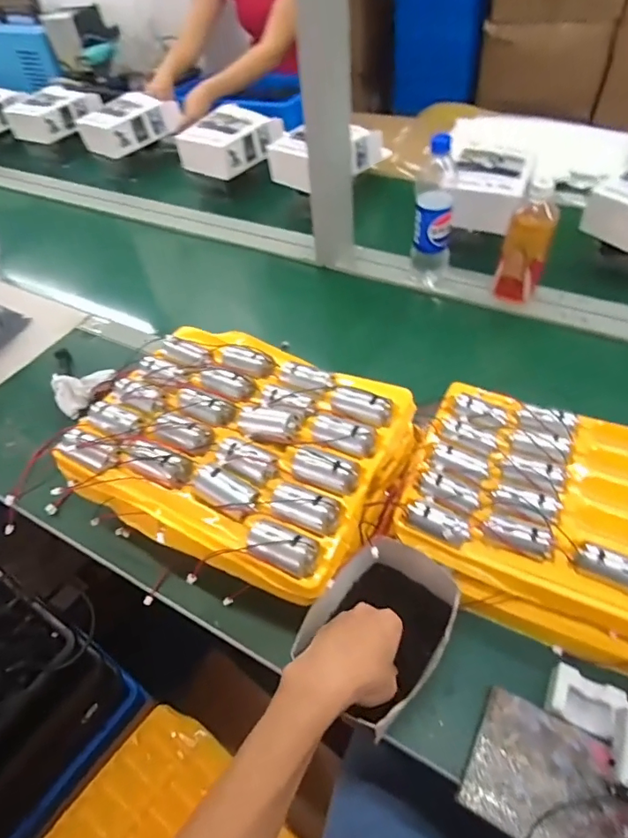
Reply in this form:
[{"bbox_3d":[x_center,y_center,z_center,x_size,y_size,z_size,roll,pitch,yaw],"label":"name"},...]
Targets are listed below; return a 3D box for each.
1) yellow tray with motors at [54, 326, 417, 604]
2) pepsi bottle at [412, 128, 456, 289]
[{"bbox_3d":[-0.083,0.023,0.552,0.335,0.088,0.272,19,54,21],"label":"yellow tray with motors"},{"bbox_3d":[0.198,-0.339,0.808,0.063,0.230,0.079,9,51,13],"label":"pepsi bottle"}]

